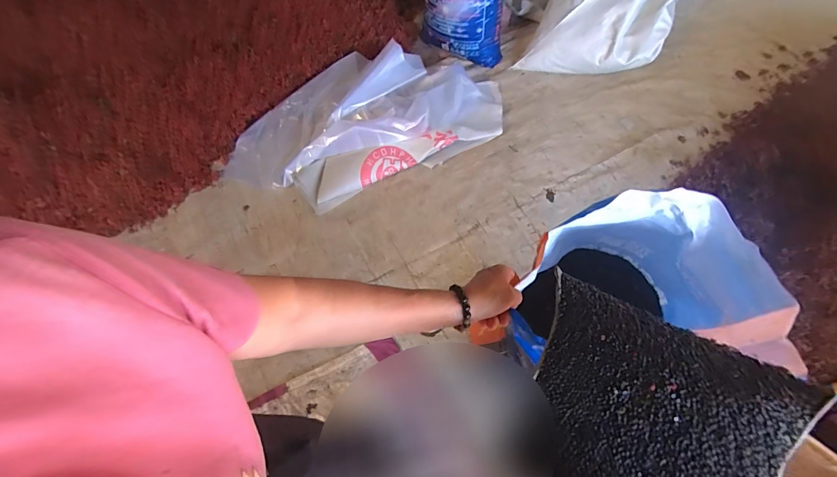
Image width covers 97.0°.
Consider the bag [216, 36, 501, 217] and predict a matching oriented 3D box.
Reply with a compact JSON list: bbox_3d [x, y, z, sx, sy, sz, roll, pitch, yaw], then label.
[{"bbox_3d":[-0.248,-0.534,1.643,1.220,0.159,0.648,-24,67,-7],"label":"bag"}]

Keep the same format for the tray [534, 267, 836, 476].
[{"bbox_3d":[0.223,0.178,0.360,0.233,0.046,0.229,28,70,14],"label":"tray"}]

